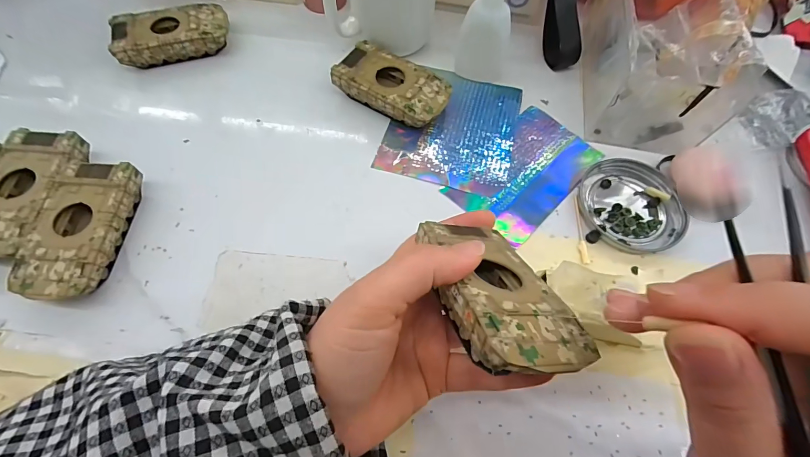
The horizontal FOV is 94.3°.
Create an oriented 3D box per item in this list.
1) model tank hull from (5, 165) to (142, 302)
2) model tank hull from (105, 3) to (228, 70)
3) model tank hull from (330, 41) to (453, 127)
[{"bbox_3d":[-0.220,0.002,0.257,0.049,0.026,0.095,5,65,1],"label":"model tank hull"},{"bbox_3d":[-0.211,-0.177,0.346,0.095,0.027,0.049,-18,67,-10],"label":"model tank hull"},{"bbox_3d":[-0.010,-0.119,0.323,0.095,0.025,0.054,26,67,11],"label":"model tank hull"}]

